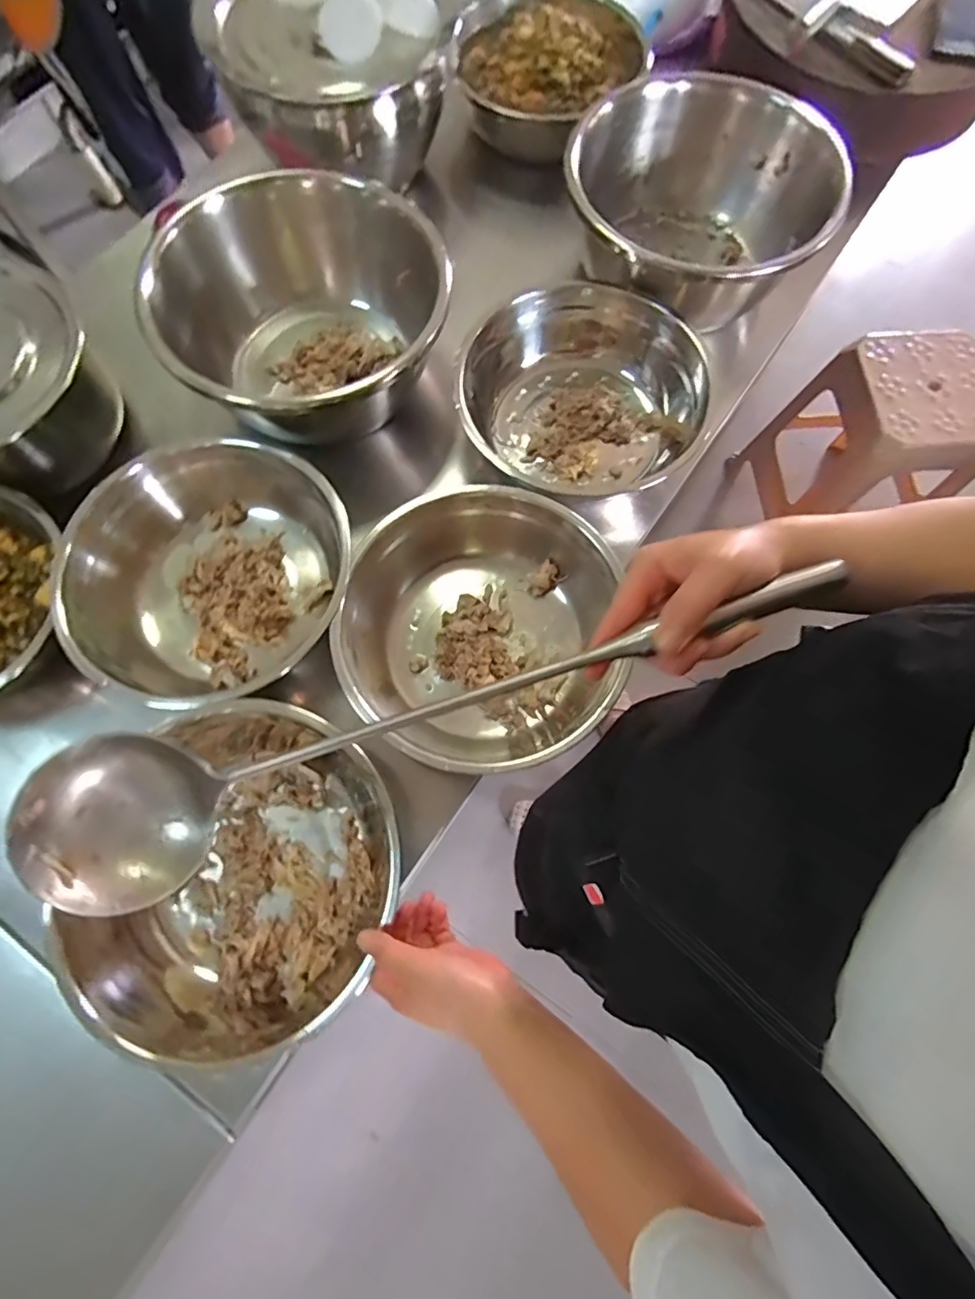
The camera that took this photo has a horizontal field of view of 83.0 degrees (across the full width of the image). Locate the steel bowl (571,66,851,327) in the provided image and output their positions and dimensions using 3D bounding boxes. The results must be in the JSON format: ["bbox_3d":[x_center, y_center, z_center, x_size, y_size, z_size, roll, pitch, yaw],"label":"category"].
[{"bbox_3d":[0.243,-0.511,0.661,0.274,0.144,0.294,0,74,-1],"label":"steel bowl"}]

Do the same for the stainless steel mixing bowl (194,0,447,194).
[{"bbox_3d":[-0.176,-0.689,0.670,0.245,0.140,0.239,5,74,0],"label":"stainless steel mixing bowl"}]

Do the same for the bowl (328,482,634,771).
[{"bbox_3d":[-0.008,-0.018,0.545,0.280,0.087,0.266,0,74,-1],"label":"bowl"}]

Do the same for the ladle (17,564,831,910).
[{"bbox_3d":[-0.032,0.035,0.312,0.454,0.042,0.087,-20,75,-1],"label":"ladle"}]

